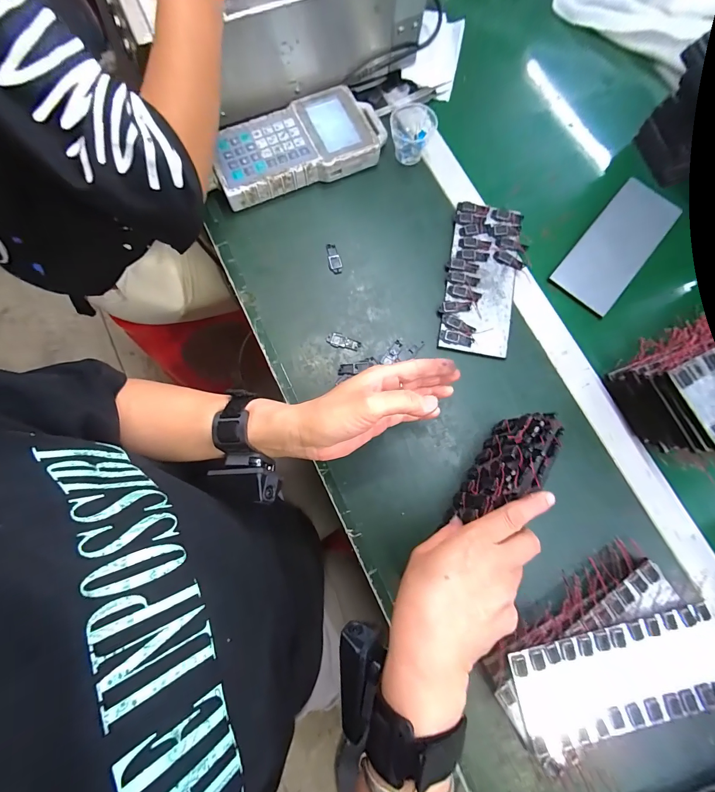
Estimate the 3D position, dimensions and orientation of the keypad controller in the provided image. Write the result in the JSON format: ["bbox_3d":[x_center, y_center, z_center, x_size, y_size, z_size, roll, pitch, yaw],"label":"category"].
[{"bbox_3d":[-0.074,-0.323,0.433,0.219,0.030,0.104,-21,80,-5],"label":"keypad controller"}]

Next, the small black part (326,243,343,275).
[{"bbox_3d":[-0.029,-0.171,0.419,0.016,0.004,0.040,-10,79,-3],"label":"small black part"}]

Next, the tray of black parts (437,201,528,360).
[{"bbox_3d":[0.152,-0.144,0.412,0.085,0.010,0.194,12,79,2],"label":"tray of black parts"}]

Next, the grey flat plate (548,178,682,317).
[{"bbox_3d":[0.332,-0.194,0.430,0.079,0.004,0.192,40,81,7],"label":"grey flat plate"}]

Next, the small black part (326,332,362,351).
[{"bbox_3d":[-0.017,-0.064,0.398,0.040,0.004,0.018,25,79,4],"label":"small black part"}]

